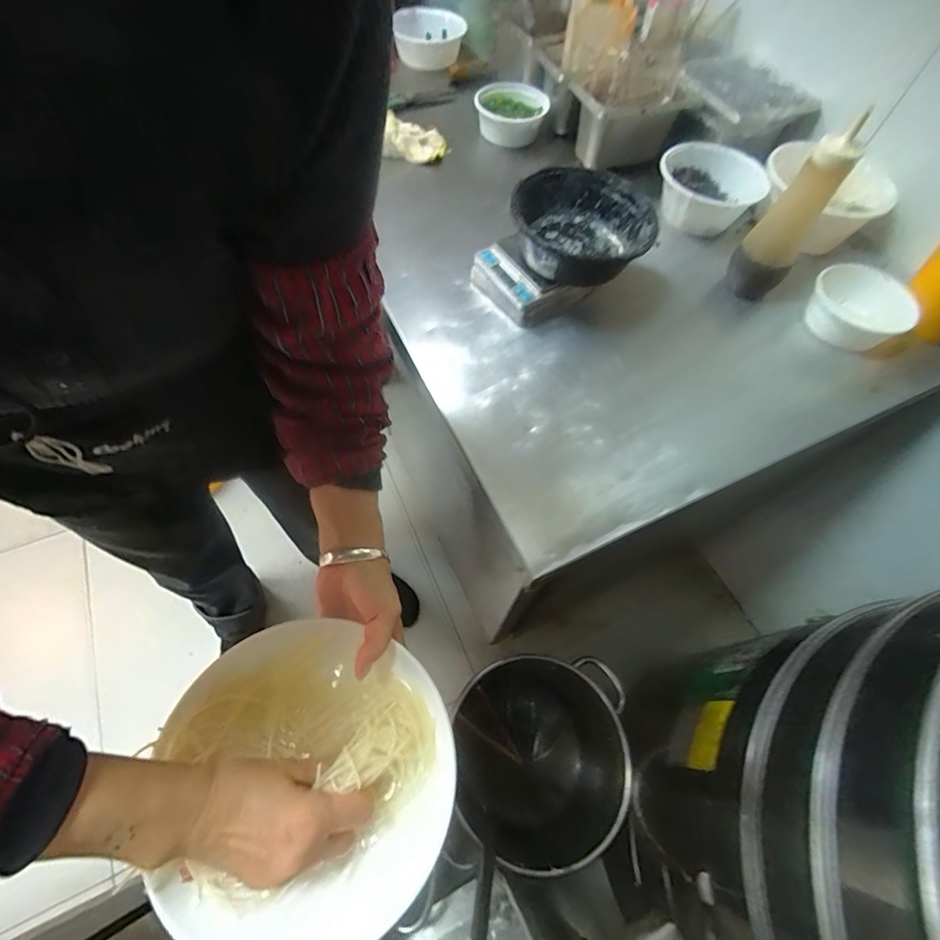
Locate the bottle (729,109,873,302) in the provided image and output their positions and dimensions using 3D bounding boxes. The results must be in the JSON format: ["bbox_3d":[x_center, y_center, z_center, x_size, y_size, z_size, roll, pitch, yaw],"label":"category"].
[{"bbox_3d":[0.378,-0.295,0.548,0.066,0.183,0.054,32,65,12],"label":"bottle"}]

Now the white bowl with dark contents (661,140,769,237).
[{"bbox_3d":[0.330,-0.413,0.674,0.127,0.072,0.132,2,62,-3],"label":"white bowl with dark contents"}]

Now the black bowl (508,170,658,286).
[{"bbox_3d":[0.132,-0.293,0.552,0.160,0.059,0.146,2,62,-3],"label":"black bowl"}]

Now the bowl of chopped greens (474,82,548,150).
[{"bbox_3d":[0.067,-0.593,0.768,0.118,0.048,0.113,5,62,-1],"label":"bowl of chopped greens"}]

